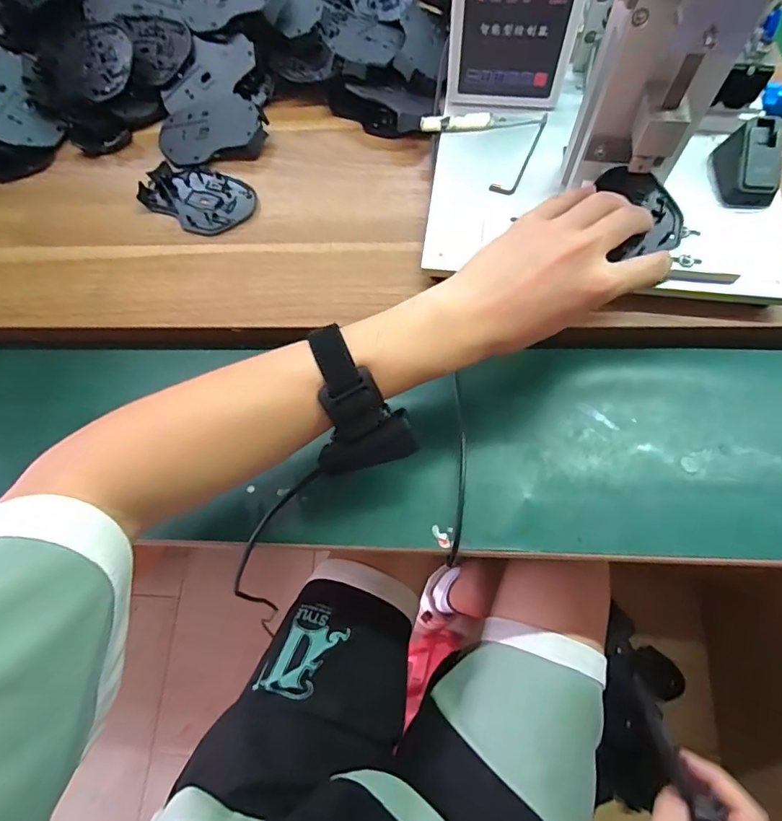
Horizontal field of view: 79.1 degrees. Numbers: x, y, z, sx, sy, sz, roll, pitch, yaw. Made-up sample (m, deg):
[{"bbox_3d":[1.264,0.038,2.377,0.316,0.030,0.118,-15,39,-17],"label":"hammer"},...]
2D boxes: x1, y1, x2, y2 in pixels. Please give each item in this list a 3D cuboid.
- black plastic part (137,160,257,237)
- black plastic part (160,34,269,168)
[{"bbox_3d":[-0.193,-0.214,0.473,0.115,0.007,0.072,25,72,10],"label":"black plastic part"},{"bbox_3d":[-0.193,-0.325,0.501,0.110,0.016,0.130,-13,80,9],"label":"black plastic part"}]

